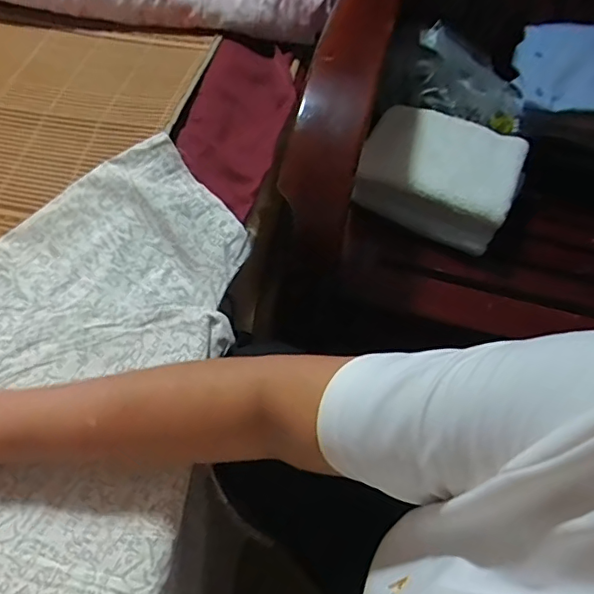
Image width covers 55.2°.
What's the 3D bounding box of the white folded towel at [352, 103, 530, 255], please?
[{"bbox_3d":[0.193,-0.178,0.755,0.190,0.072,0.179,24,60,9],"label":"white folded towel"}]

